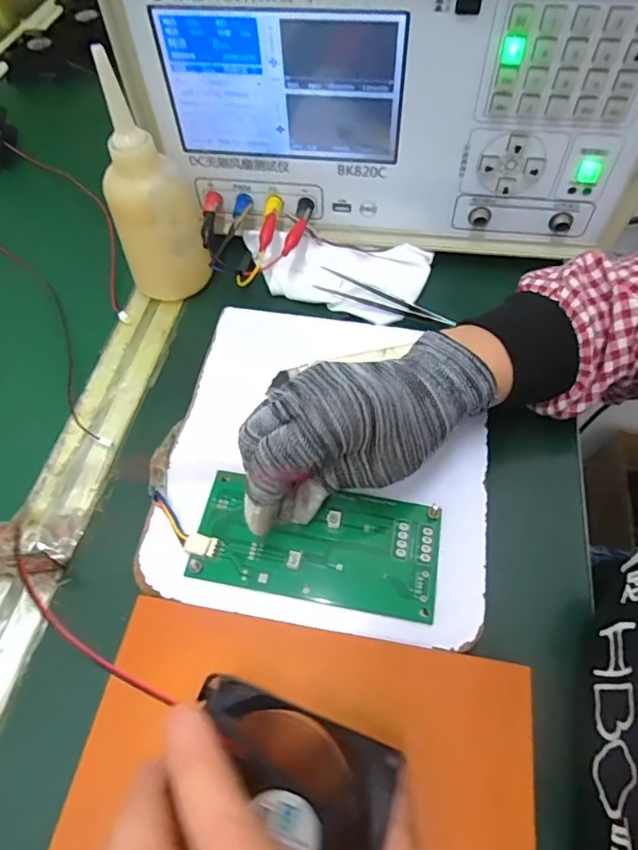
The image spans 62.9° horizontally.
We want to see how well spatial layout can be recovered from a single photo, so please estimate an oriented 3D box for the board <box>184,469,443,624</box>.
[{"bbox_3d":[-0.001,0.065,0.291,0.134,0.007,0.066,6,60,4],"label":"board"}]

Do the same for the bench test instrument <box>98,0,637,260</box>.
[{"bbox_3d":[0.054,-0.236,0.365,0.354,0.181,0.109,6,60,6],"label":"bench test instrument"}]

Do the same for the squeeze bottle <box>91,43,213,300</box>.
[{"bbox_3d":[-0.121,-0.162,0.371,0.062,0.150,0.061,-16,60,-7],"label":"squeeze bottle"}]

